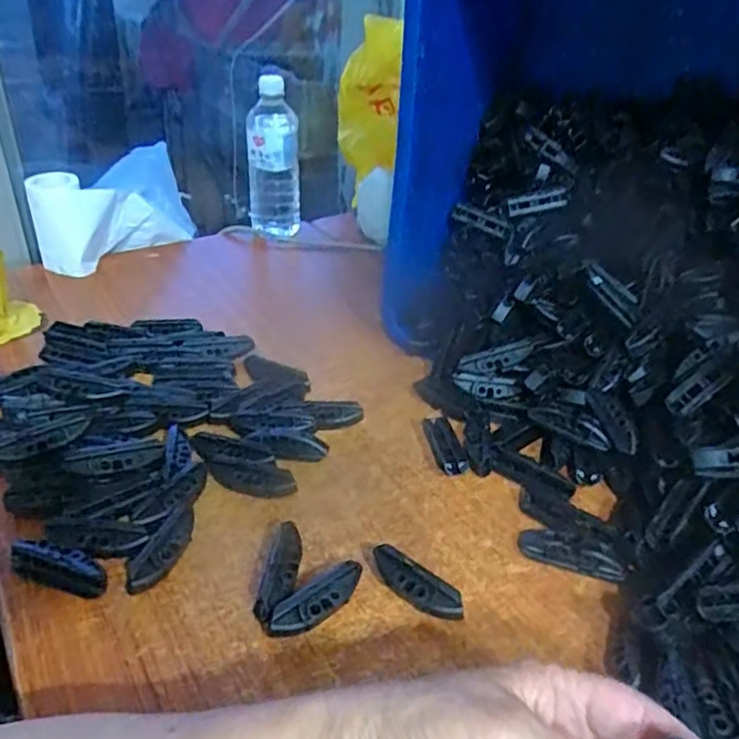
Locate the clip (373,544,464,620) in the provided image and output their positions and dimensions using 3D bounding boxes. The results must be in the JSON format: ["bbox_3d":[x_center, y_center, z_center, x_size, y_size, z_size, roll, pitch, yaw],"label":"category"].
[{"bbox_3d":[0.029,0.142,0.419,0.069,0.021,0.022,27,39,31],"label":"clip"}]

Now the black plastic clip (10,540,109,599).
[{"bbox_3d":[-0.200,0.129,0.417,0.067,0.022,0.018,11,33,10],"label":"black plastic clip"}]

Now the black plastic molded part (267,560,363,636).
[{"bbox_3d":[-0.032,0.146,0.404,0.018,0.023,0.070,30,40,34],"label":"black plastic molded part"}]

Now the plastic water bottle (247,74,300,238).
[{"bbox_3d":[-0.134,-0.289,0.906,0.070,0.212,0.065,0,33,-8],"label":"plastic water bottle"}]

